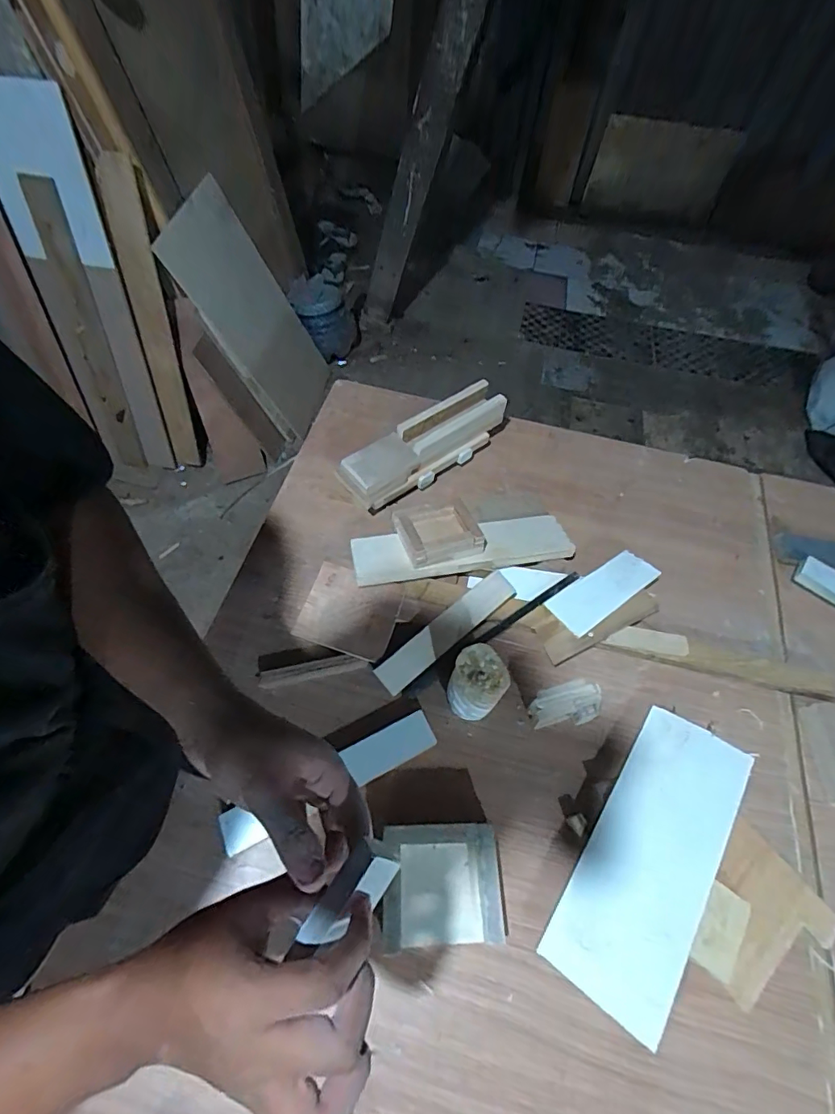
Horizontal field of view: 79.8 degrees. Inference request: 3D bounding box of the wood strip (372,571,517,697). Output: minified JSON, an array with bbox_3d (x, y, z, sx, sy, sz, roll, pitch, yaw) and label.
[{"bbox_3d":[0.042,0.097,0.677,0.224,0.015,0.043,-35,67,-22],"label":"wood strip"}]

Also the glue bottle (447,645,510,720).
[{"bbox_3d":[0.070,0.157,0.606,0.062,0.104,0.060,32,62,15],"label":"glue bottle"}]

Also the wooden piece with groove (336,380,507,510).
[{"bbox_3d":[0.015,-0.177,0.816,0.296,0.087,0.079,-31,66,-20],"label":"wooden piece with groove"}]

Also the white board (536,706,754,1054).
[{"bbox_3d":[0.259,0.318,0.545,0.118,0.010,0.308,26,60,29],"label":"white board"}]

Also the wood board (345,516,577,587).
[{"bbox_3d":[0.069,-0.016,0.736,0.322,0.022,0.082,-8,57,-8],"label":"wood board"}]

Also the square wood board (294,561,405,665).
[{"bbox_3d":[-0.094,0.074,0.689,0.128,0.009,0.114,16,66,8],"label":"square wood board"}]

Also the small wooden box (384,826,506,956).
[{"bbox_3d":[0.023,0.347,0.529,0.125,0.044,0.109,1,59,-3],"label":"small wooden box"}]

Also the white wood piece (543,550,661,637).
[{"bbox_3d":[0.264,0.048,0.714,0.168,0.011,0.070,-33,55,-19],"label":"white wood piece"}]

